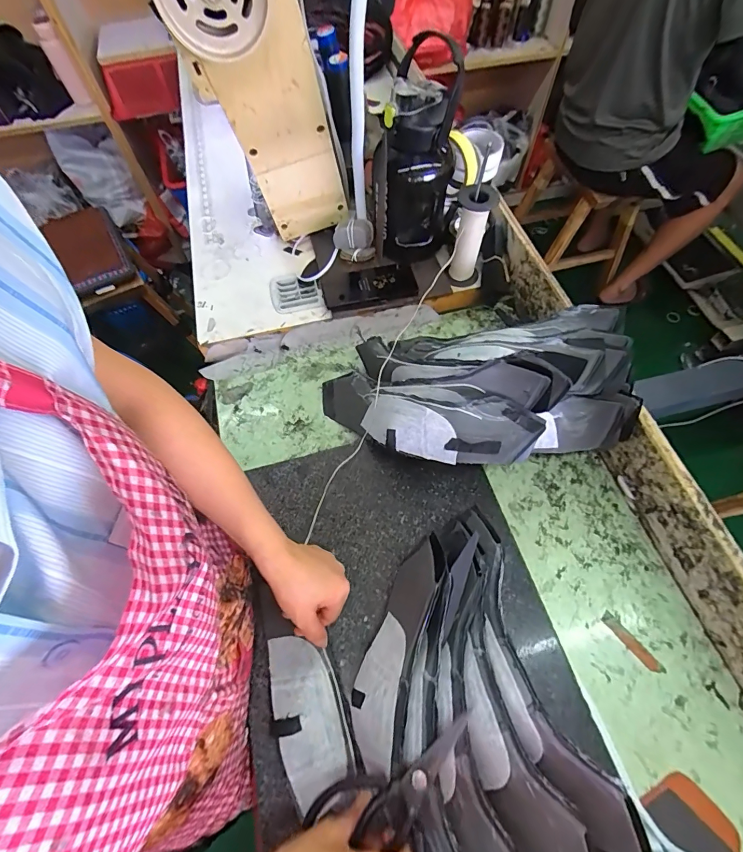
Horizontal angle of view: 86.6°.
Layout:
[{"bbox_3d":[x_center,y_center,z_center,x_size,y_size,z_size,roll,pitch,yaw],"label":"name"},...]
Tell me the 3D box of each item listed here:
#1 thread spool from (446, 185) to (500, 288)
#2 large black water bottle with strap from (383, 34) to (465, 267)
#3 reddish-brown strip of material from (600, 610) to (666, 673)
[{"bbox_3d":[0.152,-0.293,0.617,0.059,0.140,0.066,15,64,9],"label":"thread spool"},{"bbox_3d":[0.070,-0.378,0.600,0.102,0.232,0.092,6,63,4],"label":"large black water bottle with strap"},{"bbox_3d":[0.297,0.247,0.448,0.015,0.004,0.075,-36,67,-16],"label":"reddish-brown strip of material"}]

